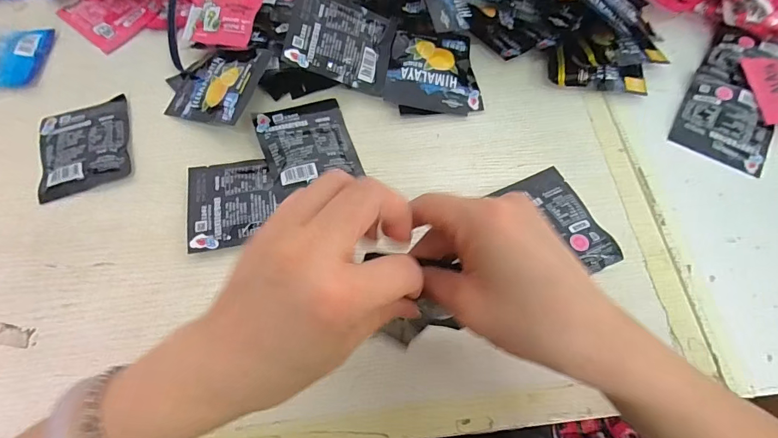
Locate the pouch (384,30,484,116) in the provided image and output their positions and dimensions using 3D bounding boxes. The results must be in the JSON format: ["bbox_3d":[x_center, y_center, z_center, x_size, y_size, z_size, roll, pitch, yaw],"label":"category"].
[{"bbox_3d":[0.051,-0.159,0.420,0.098,0.022,0.090,7,68,4],"label":"pouch"}]

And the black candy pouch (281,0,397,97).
[{"bbox_3d":[-0.049,-0.187,0.407,0.105,0.009,0.087,14,80,-17],"label":"black candy pouch"}]

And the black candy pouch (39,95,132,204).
[{"bbox_3d":[-0.309,-0.075,0.396,0.084,0.008,0.106,-16,68,-6],"label":"black candy pouch"}]

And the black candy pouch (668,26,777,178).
[{"bbox_3d":[0.369,-0.135,0.413,0.086,0.008,0.185,29,71,12],"label":"black candy pouch"}]

